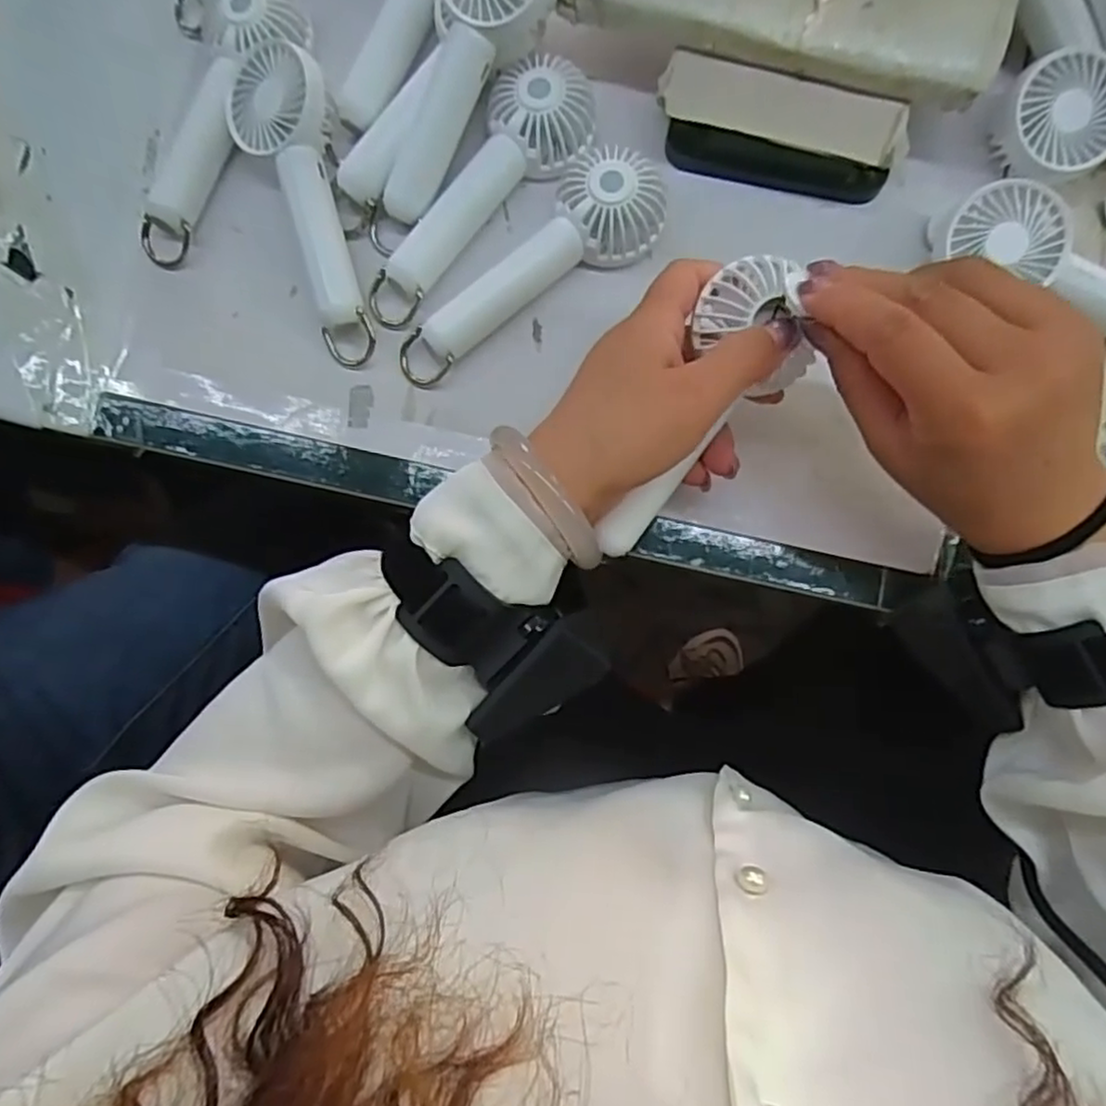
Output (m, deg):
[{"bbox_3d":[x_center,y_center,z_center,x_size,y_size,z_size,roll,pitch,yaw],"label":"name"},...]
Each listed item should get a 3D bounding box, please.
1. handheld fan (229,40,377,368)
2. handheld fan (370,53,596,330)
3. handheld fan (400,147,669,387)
[{"bbox_3d":[-0.125,-0.187,0.365,0.052,0.044,0.164,-23,82,0],"label":"handheld fan"},{"bbox_3d":[-0.043,-0.191,0.368,0.050,0.030,0.157,42,87,7],"label":"handheld fan"},{"bbox_3d":[-0.010,-0.144,0.361,0.059,0.031,0.158,44,87,7],"label":"handheld fan"}]

